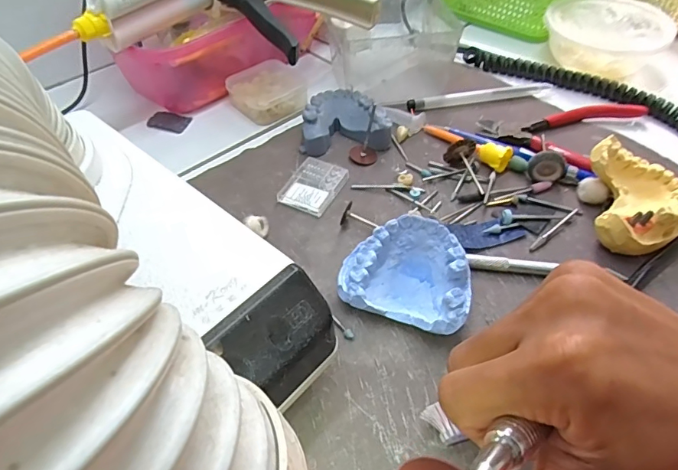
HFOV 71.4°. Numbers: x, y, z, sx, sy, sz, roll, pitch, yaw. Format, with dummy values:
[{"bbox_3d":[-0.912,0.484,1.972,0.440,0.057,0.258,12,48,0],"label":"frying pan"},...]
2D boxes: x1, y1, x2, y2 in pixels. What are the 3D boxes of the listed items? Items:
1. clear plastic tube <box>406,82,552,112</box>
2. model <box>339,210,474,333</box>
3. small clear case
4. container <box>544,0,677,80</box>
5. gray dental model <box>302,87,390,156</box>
[{"bbox_3d":[0.119,-0.118,0.400,0.124,0.008,0.010,-9,49,-6],"label":"clear plastic tube"},{"bbox_3d":[0.039,0.021,0.259,0.068,0.035,0.052,17,52,16],"label":"model"},{"bbox_3d":[-0.018,-0.035,0.329,0.036,0.007,0.047,20,52,18],"label":"small clear case"},{"bbox_3d":[0.240,-0.178,0.430,0.099,0.041,0.099,-1,49,1],"label":"container"},{"bbox_3d":[0.004,-0.088,0.364,0.066,0.024,0.054,-6,49,-3],"label":"gray dental model"}]

